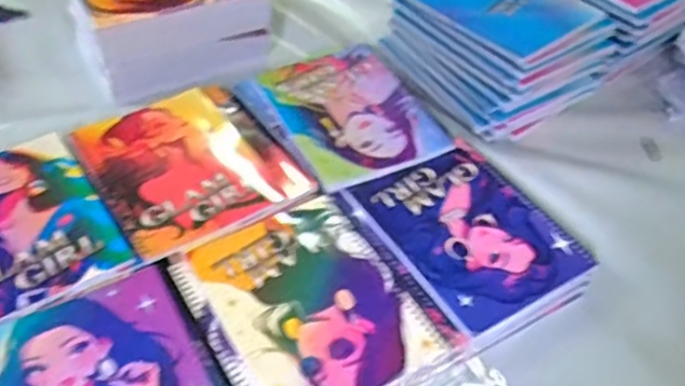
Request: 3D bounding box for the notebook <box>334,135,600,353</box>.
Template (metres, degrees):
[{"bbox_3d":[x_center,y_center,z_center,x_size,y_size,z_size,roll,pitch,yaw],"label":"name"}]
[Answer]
[{"bbox_3d":[0.112,0.044,0.626,0.161,0.031,0.196,-22,52,-23],"label":"notebook"}]

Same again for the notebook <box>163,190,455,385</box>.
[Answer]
[{"bbox_3d":[-0.034,0.090,0.561,0.160,0.011,0.204,-25,52,-23],"label":"notebook"}]

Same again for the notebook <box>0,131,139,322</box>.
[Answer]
[{"bbox_3d":[-0.295,0.026,0.605,0.146,0.008,0.198,-25,53,-25],"label":"notebook"}]

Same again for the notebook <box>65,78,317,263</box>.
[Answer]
[{"bbox_3d":[-0.155,-0.037,0.682,0.184,0.009,0.203,-26,53,-25],"label":"notebook"}]

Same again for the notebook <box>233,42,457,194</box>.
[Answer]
[{"bbox_3d":[0.005,-0.091,0.726,0.163,0.013,0.202,-24,53,-24],"label":"notebook"}]

